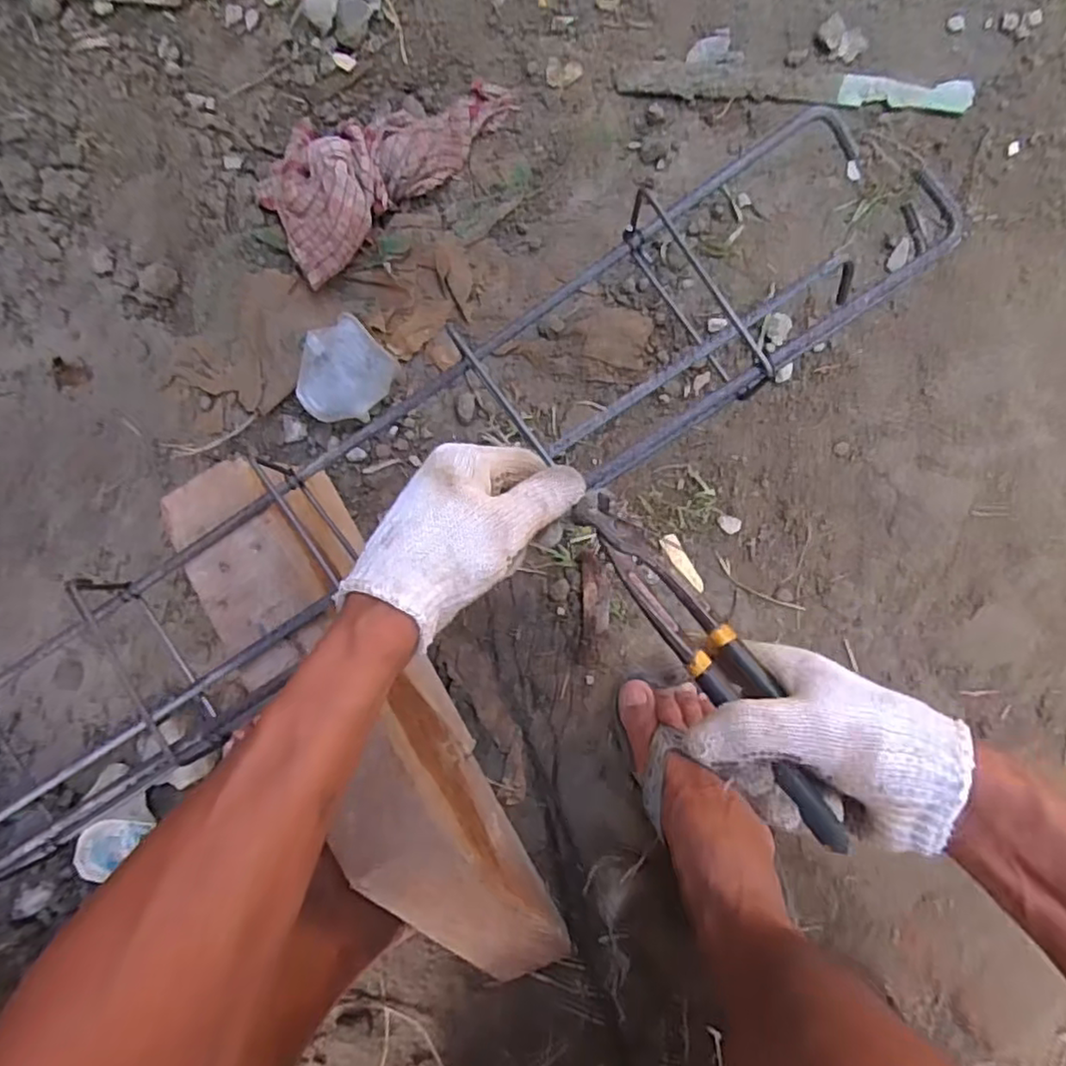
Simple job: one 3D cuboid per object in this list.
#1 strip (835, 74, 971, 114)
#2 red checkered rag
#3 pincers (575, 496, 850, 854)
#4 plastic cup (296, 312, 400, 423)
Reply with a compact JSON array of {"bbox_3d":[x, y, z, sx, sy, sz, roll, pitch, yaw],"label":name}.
[{"bbox_3d":[0.328,-0.387,0.575,0.108,0.010,0.026,9,91,8],"label":"strip"},{"bbox_3d":[-0.155,-0.367,0.606,0.252,0.066,0.143,-42,83,6],"label":"red checkered rag"},{"bbox_3d":[0.098,0.065,0.359,0.032,0.029,0.212,-37,70,6],"label":"pincers"},{"bbox_3d":[-0.174,-0.145,0.606,0.073,0.056,0.092,39,94,8],"label":"plastic cup"}]

